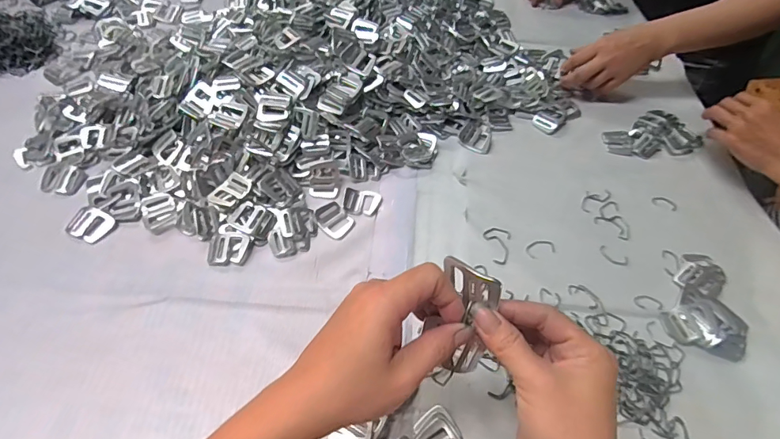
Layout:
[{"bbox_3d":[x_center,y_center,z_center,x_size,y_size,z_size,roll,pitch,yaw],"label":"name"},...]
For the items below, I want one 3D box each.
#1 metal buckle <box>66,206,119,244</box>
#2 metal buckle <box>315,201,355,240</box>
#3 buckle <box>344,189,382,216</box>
[{"bbox_3d":[-0.329,0.005,0.495,0.046,0.004,0.037,21,56,9],"label":"metal buckle"},{"bbox_3d":[-0.065,0.000,0.525,0.045,0.004,0.036,40,61,20],"label":"metal buckle"},{"bbox_3d":[-0.033,-0.022,0.547,0.043,0.004,0.035,5,55,-2],"label":"buckle"}]

